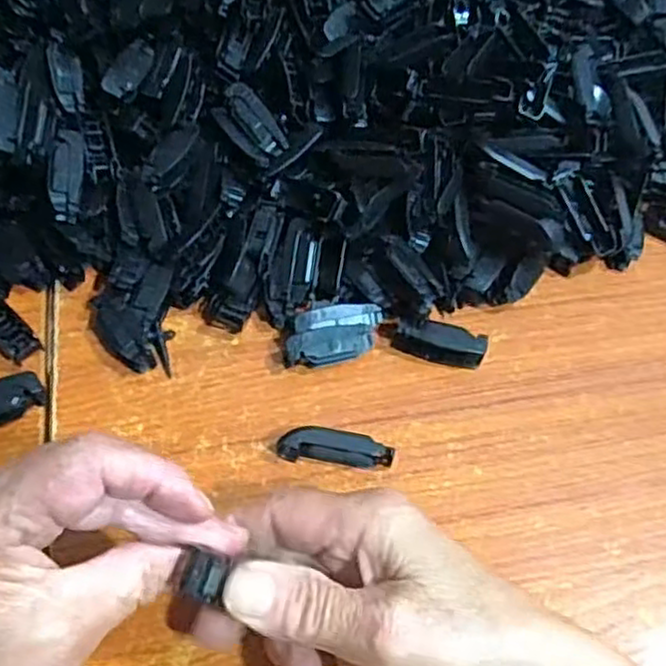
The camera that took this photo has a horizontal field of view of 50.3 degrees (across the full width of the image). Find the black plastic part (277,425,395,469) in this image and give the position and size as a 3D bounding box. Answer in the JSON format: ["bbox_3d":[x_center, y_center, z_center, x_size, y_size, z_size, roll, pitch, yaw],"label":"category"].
[{"bbox_3d":[0.002,0.056,0.345,0.054,0.019,0.011,8,57,1],"label":"black plastic part"}]

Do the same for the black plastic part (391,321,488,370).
[{"bbox_3d":[0.058,0.005,0.384,0.049,0.016,0.017,13,57,4],"label":"black plastic part"}]

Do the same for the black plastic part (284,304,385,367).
[{"bbox_3d":[0.000,0.002,0.381,0.055,0.020,0.029,-13,59,-12],"label":"black plastic part"}]

